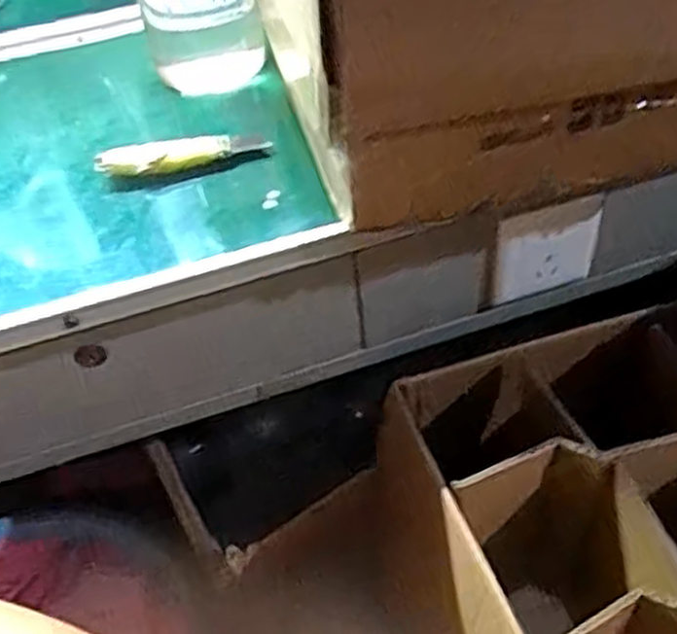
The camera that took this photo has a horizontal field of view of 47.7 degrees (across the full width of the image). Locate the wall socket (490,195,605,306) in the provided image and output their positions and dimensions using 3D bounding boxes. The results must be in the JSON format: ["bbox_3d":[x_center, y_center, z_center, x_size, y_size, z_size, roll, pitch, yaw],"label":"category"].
[{"bbox_3d":[0.154,-0.048,0.566,0.082,0.082,0.004,-16,47,-9],"label":"wall socket"}]

